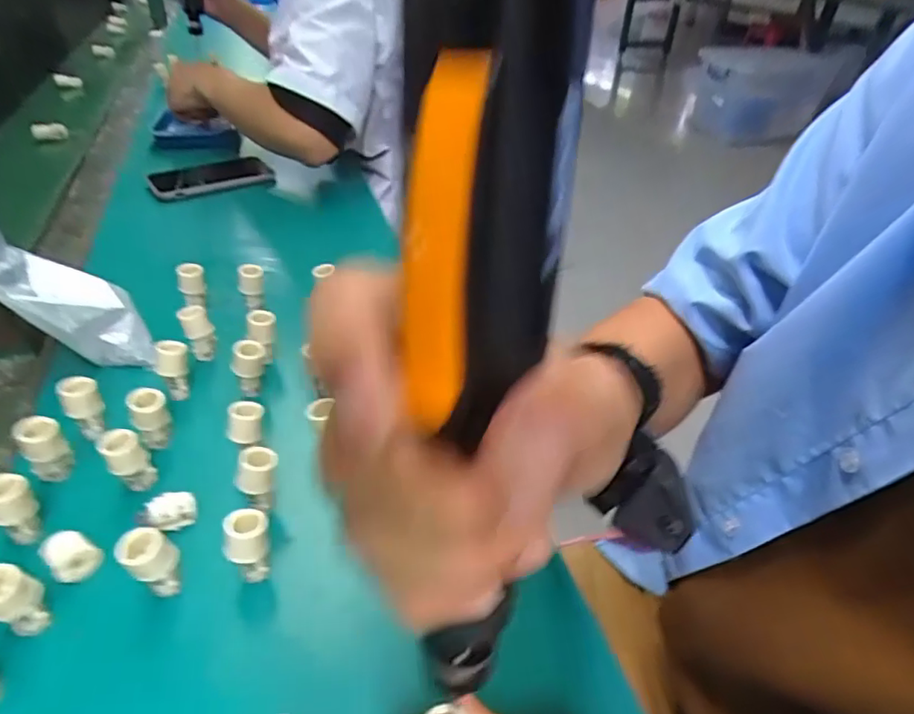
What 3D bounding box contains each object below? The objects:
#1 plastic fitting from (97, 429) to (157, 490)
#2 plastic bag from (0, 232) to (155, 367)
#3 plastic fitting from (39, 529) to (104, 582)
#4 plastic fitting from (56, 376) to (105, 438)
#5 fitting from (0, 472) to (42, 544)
[{"bbox_3d":[-0.195,0.062,0.336,0.022,0.043,0.017,-28,48,-35],"label":"plastic fitting"},{"bbox_3d":[-0.296,-0.041,0.422,0.123,0.045,0.103,24,19,-47],"label":"plastic bag"},{"bbox_3d":[-0.202,0.105,0.298,0.024,0.019,0.021,29,44,28],"label":"plastic fitting"},{"bbox_3d":[-0.242,0.033,0.368,0.021,0.041,0.017,-26,47,-33],"label":"plastic fitting"},{"bbox_3d":[-0.237,0.083,0.303,0.022,0.040,0.021,28,44,28],"label":"fitting"}]

